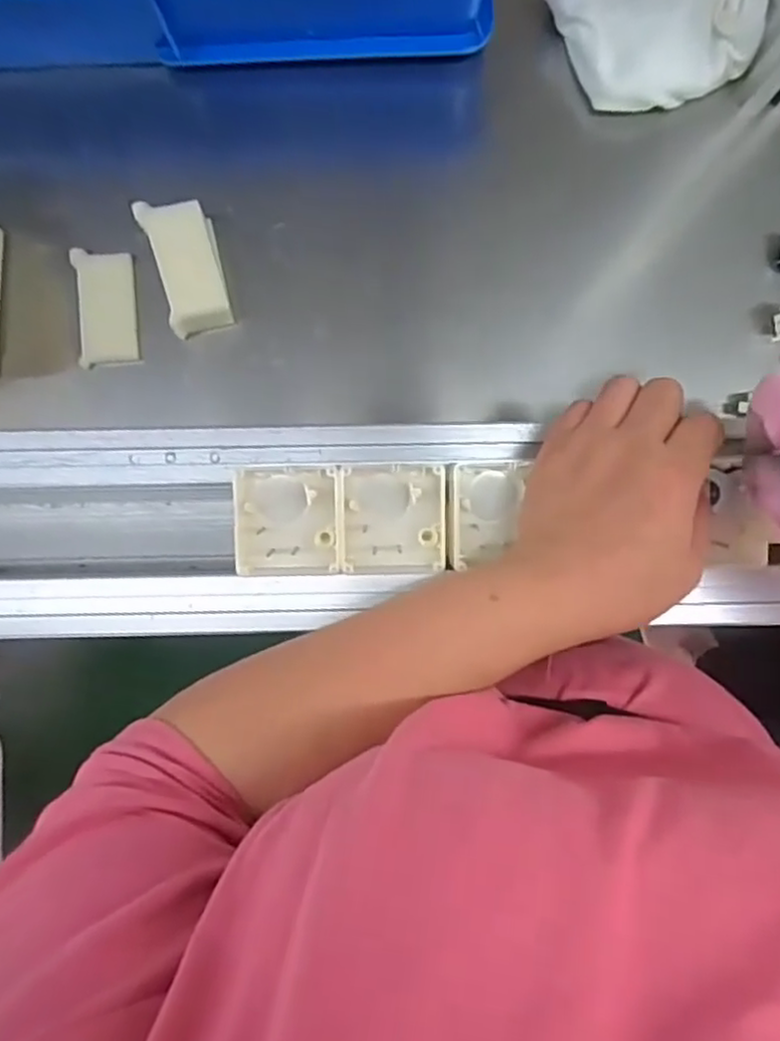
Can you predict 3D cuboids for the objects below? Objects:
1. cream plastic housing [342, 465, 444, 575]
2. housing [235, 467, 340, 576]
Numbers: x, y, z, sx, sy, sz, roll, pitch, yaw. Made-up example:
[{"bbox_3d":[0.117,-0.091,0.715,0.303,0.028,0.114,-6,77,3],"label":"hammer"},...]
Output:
[{"bbox_3d":[0.002,-0.001,0.336,0.049,0.016,0.050,0,89,-1],"label":"cream plastic housing"},{"bbox_3d":[-0.048,0.001,0.337,0.049,0.022,0.050,-1,89,-1],"label":"housing"}]

